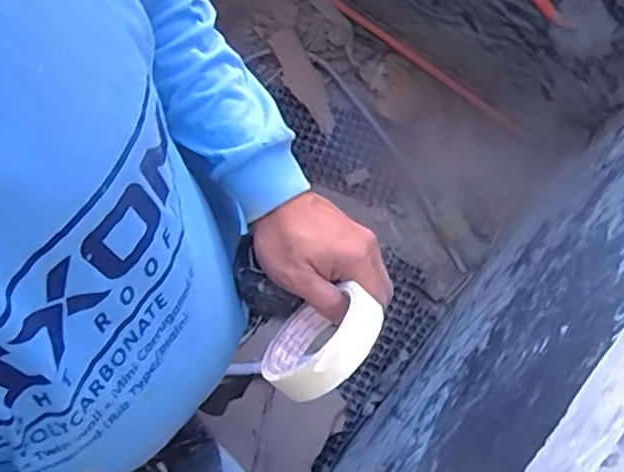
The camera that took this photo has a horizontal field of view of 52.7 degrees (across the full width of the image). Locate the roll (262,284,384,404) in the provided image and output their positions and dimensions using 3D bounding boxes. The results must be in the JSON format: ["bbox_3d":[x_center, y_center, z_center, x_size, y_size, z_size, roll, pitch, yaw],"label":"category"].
[{"bbox_3d":[0.007,0.074,0.440,0.028,0.082,0.085,43,84,-16],"label":"roll"}]

